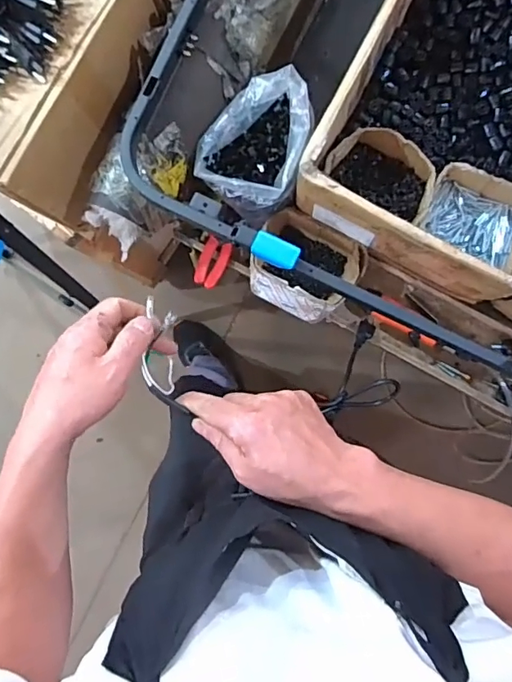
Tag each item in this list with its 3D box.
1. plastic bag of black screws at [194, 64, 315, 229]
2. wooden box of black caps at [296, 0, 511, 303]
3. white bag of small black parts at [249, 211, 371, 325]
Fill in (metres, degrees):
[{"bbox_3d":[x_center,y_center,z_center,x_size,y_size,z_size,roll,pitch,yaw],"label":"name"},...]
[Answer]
[{"bbox_3d":[0.014,-0.280,0.734,0.133,0.110,0.189,39,92,4],"label":"plastic bag of black screws"},{"bbox_3d":[0.332,-0.368,0.726,0.357,0.161,0.541,27,91,4],"label":"wooden box of black caps"},{"bbox_3d":[0.078,-0.118,0.820,0.165,0.104,0.148,29,91,4],"label":"white bag of small black parts"}]

